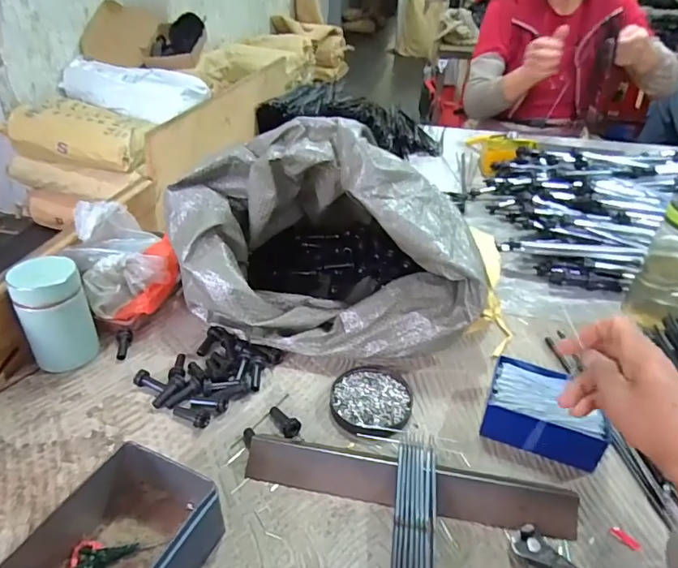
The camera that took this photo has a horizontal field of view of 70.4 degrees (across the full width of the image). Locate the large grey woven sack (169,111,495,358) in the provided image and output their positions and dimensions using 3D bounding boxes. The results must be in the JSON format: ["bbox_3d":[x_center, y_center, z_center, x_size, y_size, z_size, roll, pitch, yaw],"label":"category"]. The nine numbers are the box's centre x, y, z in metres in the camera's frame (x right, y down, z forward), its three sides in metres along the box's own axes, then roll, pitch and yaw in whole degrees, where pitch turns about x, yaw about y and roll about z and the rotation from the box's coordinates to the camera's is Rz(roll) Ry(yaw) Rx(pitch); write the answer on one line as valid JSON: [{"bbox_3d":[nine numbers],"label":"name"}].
[{"bbox_3d":[-0.013,-0.067,0.578,0.354,0.228,0.265,7,36,7],"label":"large grey woven sack"}]

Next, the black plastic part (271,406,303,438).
[{"bbox_3d":[-0.054,0.136,0.476,0.018,0.014,0.042,-24,28,-32],"label":"black plastic part"}]

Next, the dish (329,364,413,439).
[{"bbox_3d":[0.034,0.121,0.501,0.081,0.014,0.089,2,35,-1],"label":"dish"}]

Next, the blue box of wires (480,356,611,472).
[{"bbox_3d":[0.202,0.127,0.476,0.107,0.043,0.087,17,38,19],"label":"blue box of wires"}]

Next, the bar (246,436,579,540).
[{"bbox_3d":[0.058,0.174,0.415,0.277,0.024,0.031,9,36,9],"label":"bar"}]

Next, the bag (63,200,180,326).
[{"bbox_3d":[-0.271,-0.031,0.606,0.108,0.118,0.161,-15,39,-23],"label":"bag"}]

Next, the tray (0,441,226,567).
[{"bbox_3d":[-0.166,0.196,0.342,0.108,0.058,0.151,16,38,19],"label":"tray"}]

